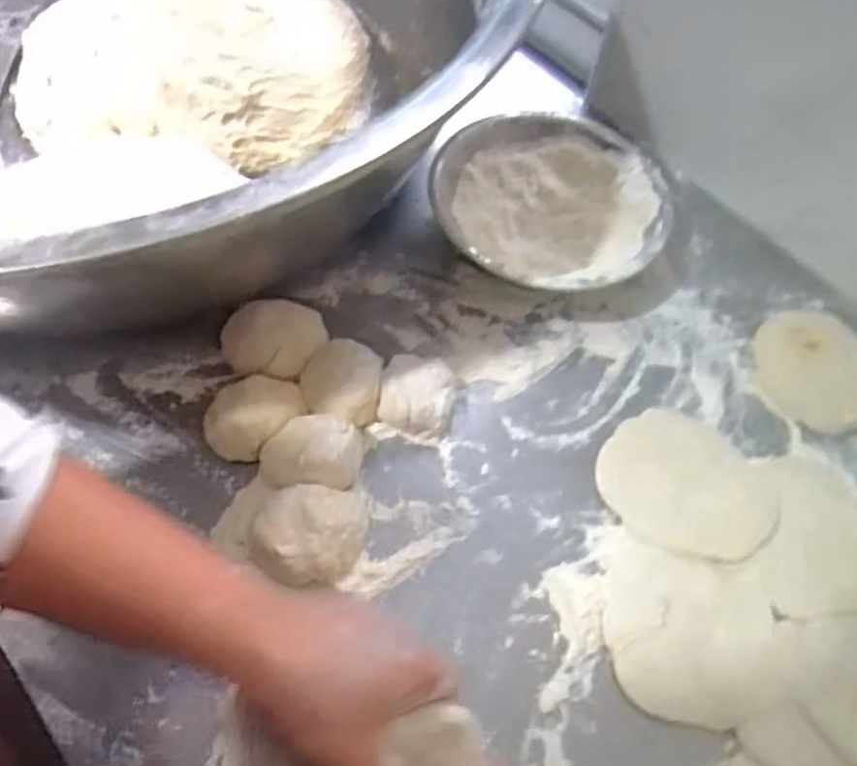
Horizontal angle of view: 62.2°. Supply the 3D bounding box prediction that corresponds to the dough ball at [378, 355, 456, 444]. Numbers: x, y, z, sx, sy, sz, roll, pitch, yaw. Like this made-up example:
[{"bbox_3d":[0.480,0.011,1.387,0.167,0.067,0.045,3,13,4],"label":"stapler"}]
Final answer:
[{"bbox_3d":[-0.007,0.008,0.466,0.047,0.034,0.047,2,60,-3],"label":"dough ball"}]

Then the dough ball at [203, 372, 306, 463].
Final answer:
[{"bbox_3d":[-0.112,0.019,0.452,0.061,0.035,0.048,-39,69,-23],"label":"dough ball"}]

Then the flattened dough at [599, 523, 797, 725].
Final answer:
[{"bbox_3d":[0.153,0.145,0.413,0.100,0.006,0.097,10,59,12],"label":"flattened dough"}]

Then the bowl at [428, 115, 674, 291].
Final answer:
[{"bbox_3d":[0.090,-0.127,0.543,0.175,0.050,0.166,2,60,-3],"label":"bowl"}]

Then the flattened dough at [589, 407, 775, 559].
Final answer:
[{"bbox_3d":[0.169,0.066,0.463,0.107,0.005,0.097,40,65,18],"label":"flattened dough"}]

